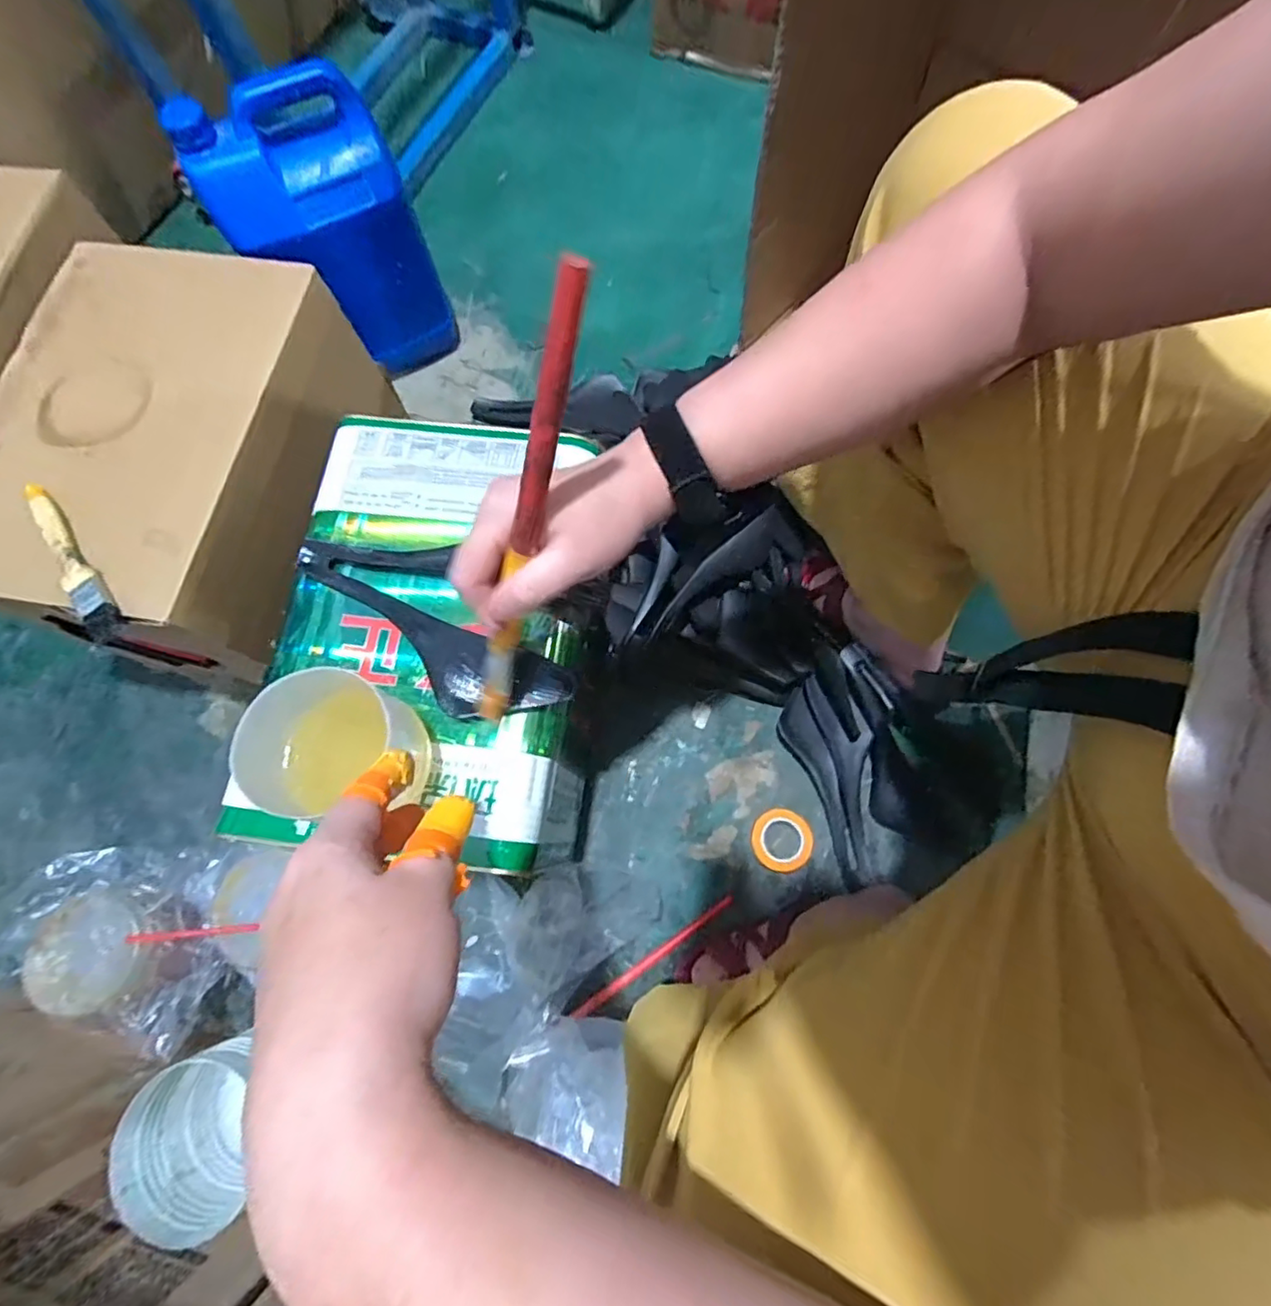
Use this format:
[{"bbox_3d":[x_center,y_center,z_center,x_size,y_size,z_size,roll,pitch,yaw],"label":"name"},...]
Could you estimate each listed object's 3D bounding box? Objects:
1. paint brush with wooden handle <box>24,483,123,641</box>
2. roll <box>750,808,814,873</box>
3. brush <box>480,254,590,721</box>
[{"bbox_3d":[-0.439,-0.073,0.464,0.024,0.010,0.150,-36,76,-8],"label":"paint brush with wooden handle"},{"bbox_3d":[0.151,0.194,0.618,0.063,0.023,0.059,0,74,2],"label":"roll"},{"bbox_3d":[-0.060,-0.049,0.308,0.018,0.281,0.018,38,50,12],"label":"brush"}]

